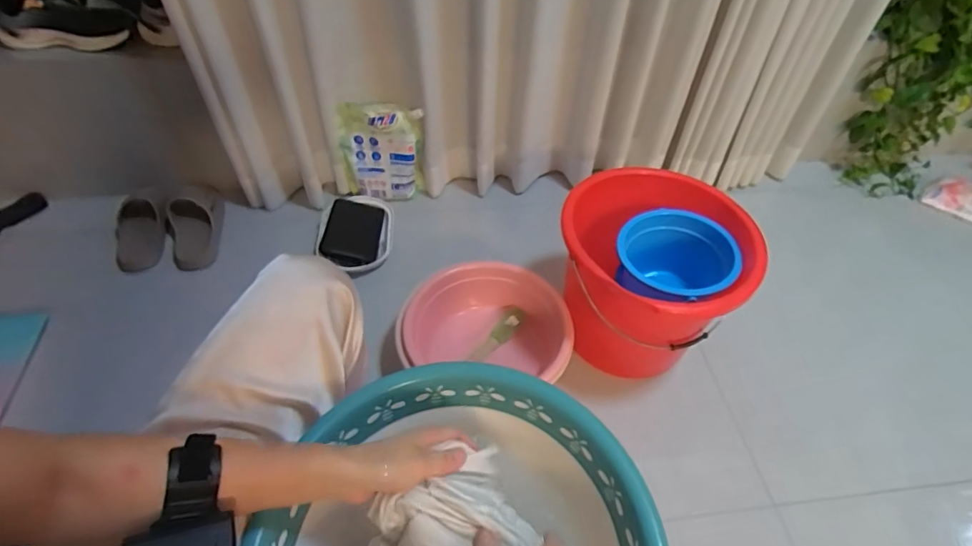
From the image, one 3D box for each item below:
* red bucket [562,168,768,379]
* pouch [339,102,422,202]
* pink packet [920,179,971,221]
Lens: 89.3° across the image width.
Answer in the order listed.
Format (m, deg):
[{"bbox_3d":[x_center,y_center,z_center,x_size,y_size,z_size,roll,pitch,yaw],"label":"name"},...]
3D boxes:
[{"bbox_3d":[0.289,0.027,0.951,0.304,0.308,0.330,1,49,-1],"label":"red bucket"},{"bbox_3d":[-0.254,-0.289,1.209,0.198,0.242,0.053,2,49,0],"label":"pouch"},{"bbox_3d":[1.272,-0.203,1.316,0.140,0.085,0.031,34,56,25],"label":"pink packet"}]

